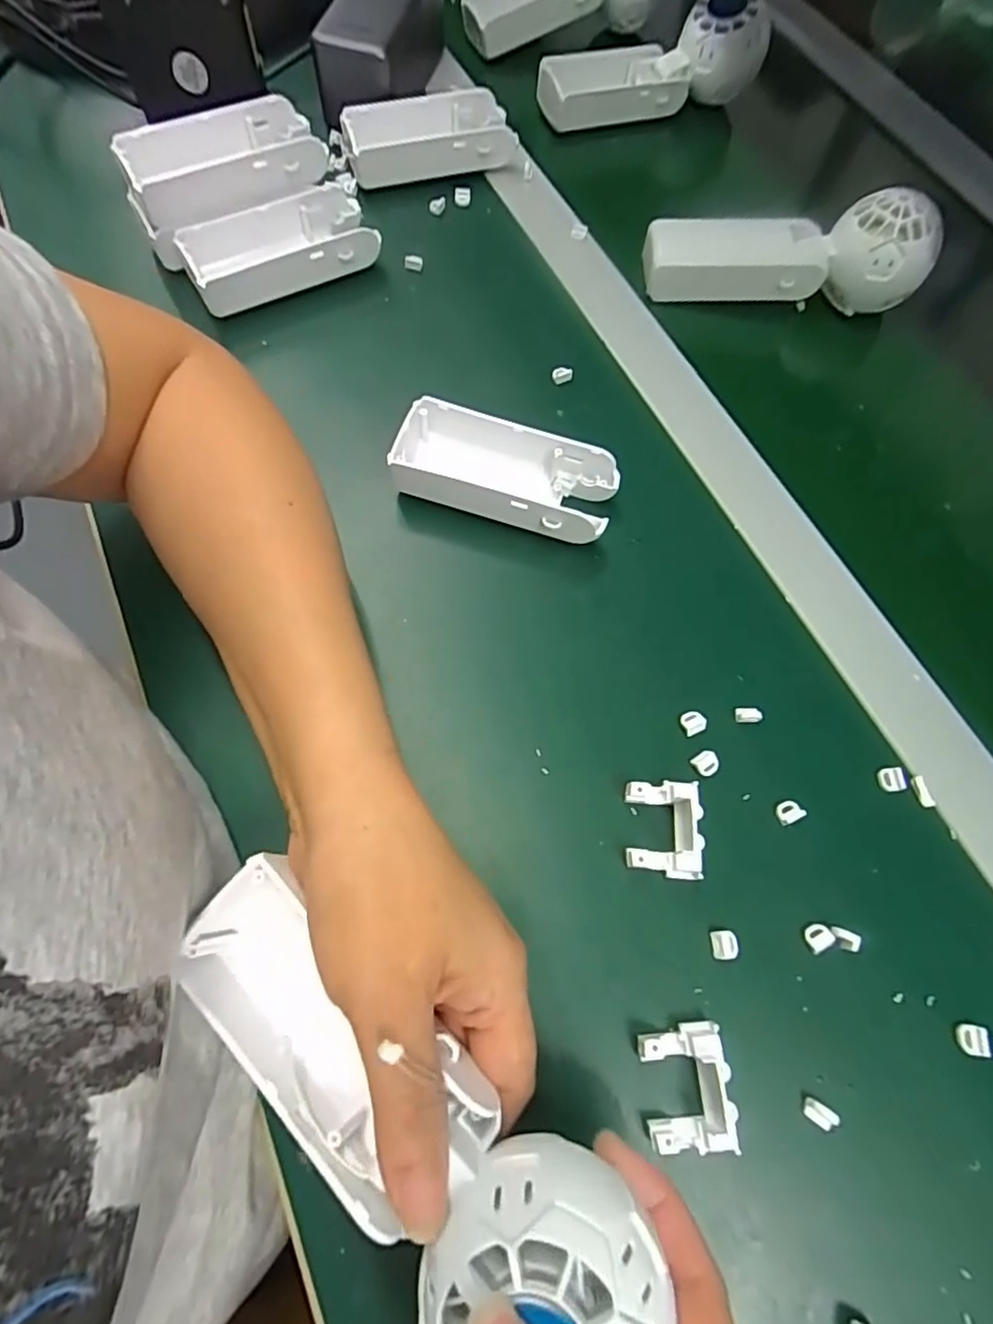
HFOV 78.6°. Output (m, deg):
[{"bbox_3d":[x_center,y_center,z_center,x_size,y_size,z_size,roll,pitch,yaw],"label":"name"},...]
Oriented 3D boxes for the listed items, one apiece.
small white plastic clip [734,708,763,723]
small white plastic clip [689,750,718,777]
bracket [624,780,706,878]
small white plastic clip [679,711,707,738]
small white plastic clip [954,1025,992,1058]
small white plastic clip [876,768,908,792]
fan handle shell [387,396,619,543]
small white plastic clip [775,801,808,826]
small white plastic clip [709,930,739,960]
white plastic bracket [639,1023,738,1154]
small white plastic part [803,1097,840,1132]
[{"bbox_3d":[0.115,0.025,0.277,0.011,0.004,0.007,4,68,0],"label":"small white plastic clip"},{"bbox_3d":[0.093,0.045,0.268,0.011,0.004,0.010,-26,71,-11],"label":"small white plastic clip"},{"bbox_3d":[0.069,0.068,0.251,0.029,0.016,0.038,5,68,1],"label":"bracket"},{"bbox_3d":[0.089,0.027,0.275,0.010,0.004,0.010,-23,71,-10],"label":"small white plastic clip"},{"bbox_3d":[0.182,0.144,0.231,0.009,0.006,0.010,8,68,2],"label":"small white plastic clip"},{"bbox_3d":[0.176,0.052,0.270,0.012,0.004,0.010,-3,68,-2],"label":"small white plastic clip"},{"bbox_3d":[0.005,-0.094,0.306,0.107,0.030,0.045,16,69,5],"label":"fan handle shell"},{"bbox_3d":[0.126,0.065,0.262,0.011,0.004,0.009,-23,71,-10],"label":"small white plastic clip"},{"bbox_3d":[0.090,0.112,0.240,0.010,0.004,0.010,-5,68,-3],"label":"small white plastic clip"},{"bbox_3d":[0.068,0.152,0.216,0.029,0.020,0.037,-3,68,-3],"label":"white plastic bracket"},{"bbox_3d":[0.118,0.164,0.220,0.011,0.007,0.007,33,71,11],"label":"small white plastic part"}]

